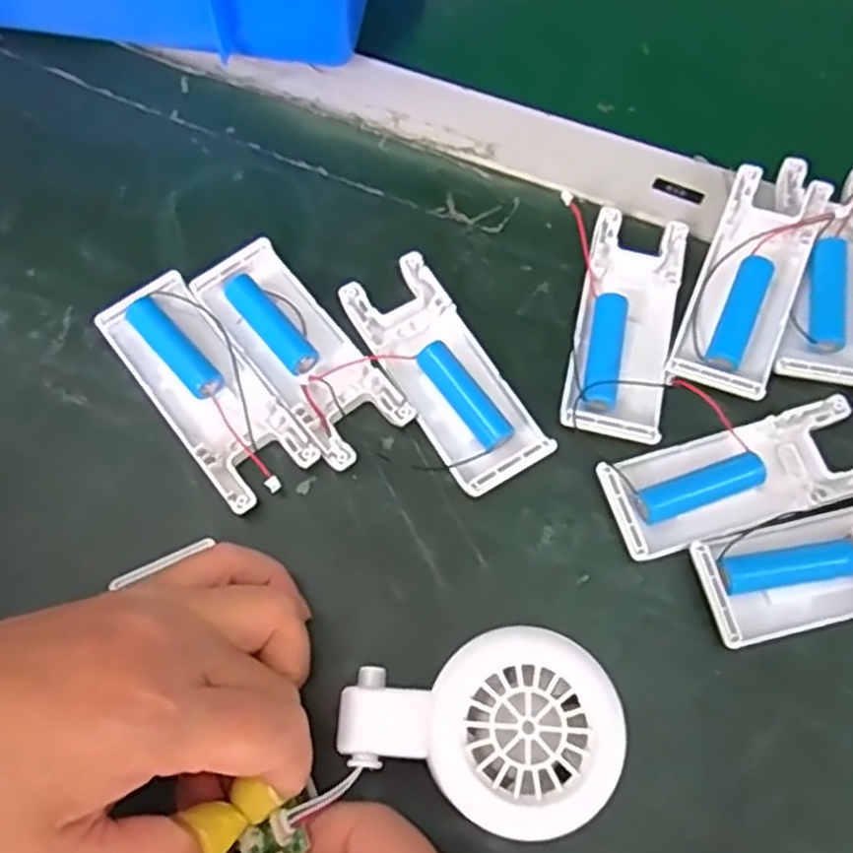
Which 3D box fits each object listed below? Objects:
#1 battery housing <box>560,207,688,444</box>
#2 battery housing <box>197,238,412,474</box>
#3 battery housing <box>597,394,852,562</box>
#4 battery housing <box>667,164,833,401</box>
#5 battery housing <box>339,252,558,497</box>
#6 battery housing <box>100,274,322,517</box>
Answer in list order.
[{"bbox_3d":[0.084,-0.043,0.323,0.040,0.009,0.102,11,70,4],"label":"battery housing"},{"bbox_3d":[-0.051,-0.031,0.317,0.039,0.012,0.103,-36,74,-13],"label":"battery housing"},{"bbox_3d":[0.121,0.019,0.299,0.102,0.010,0.040,-16,70,-6],"label":"battery housing"},{"bbox_3d":[0.137,-0.061,0.326,0.039,0.015,0.101,22,71,8],"label":"battery housing"},{"bbox_3d":[0.007,-0.022,0.315,0.040,0.013,0.102,-30,72,-11],"label":"battery housing"},{"bbox_3d":[-0.088,-0.015,0.309,0.039,0.011,0.101,-37,74,-13],"label":"battery housing"}]

